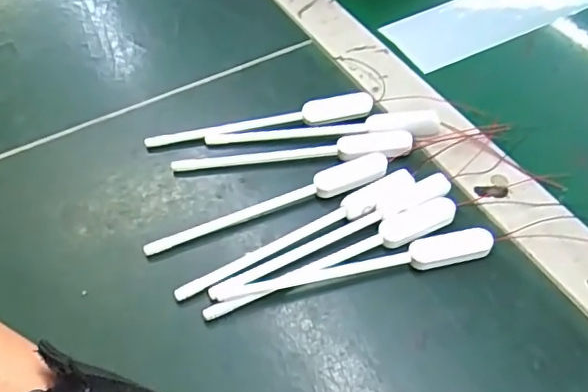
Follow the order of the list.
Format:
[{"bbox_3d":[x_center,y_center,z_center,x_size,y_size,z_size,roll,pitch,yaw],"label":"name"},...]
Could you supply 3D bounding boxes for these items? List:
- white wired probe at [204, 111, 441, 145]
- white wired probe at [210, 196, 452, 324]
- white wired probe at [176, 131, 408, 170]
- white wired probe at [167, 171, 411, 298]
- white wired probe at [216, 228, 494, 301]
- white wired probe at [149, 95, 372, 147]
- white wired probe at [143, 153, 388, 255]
[{"bbox_3d":[0.018,-0.041,0.360,0.144,0.010,0.016,-2,51,1],"label":"white wired probe"},{"bbox_3d":[0.022,0.032,0.304,0.145,0.006,0.016,-20,53,-14],"label":"white wired probe"},{"bbox_3d":[-0.001,-0.025,0.350,0.144,0.008,0.018,-5,51,-2],"label":"white wired probe"},{"bbox_3d":[0.003,0.020,0.312,0.143,0.011,0.015,-24,54,-16],"label":"white wired probe"},{"bbox_3d":[0.033,0.036,0.302,0.144,0.009,0.014,-9,51,-5],"label":"white wired probe"},{"bbox_3d":[-0.021,-0.048,0.367,0.143,0.014,0.014,-6,51,-3],"label":"white wired probe"},{"bbox_3d":[-0.013,0.003,0.329,0.144,0.011,0.020,-15,52,-10],"label":"white wired probe"}]

